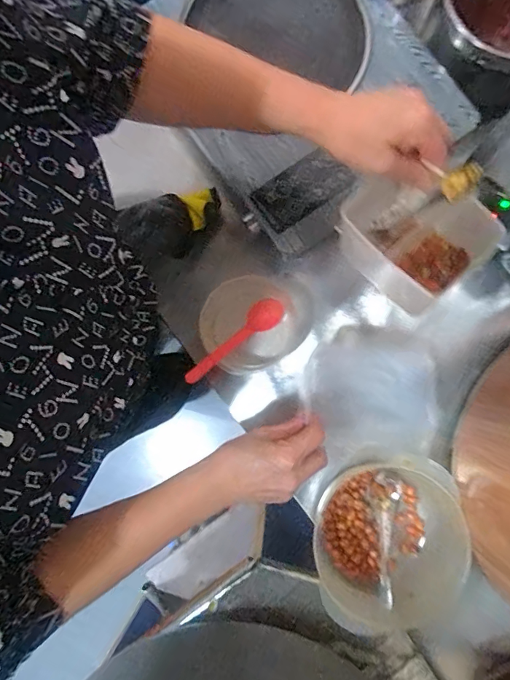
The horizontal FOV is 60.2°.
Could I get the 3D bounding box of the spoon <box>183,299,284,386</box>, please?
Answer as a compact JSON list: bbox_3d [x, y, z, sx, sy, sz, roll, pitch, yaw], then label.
[{"bbox_3d":[-0.023,0.000,0.526,0.037,0.011,0.156,43,60,7],"label":"spoon"}]

